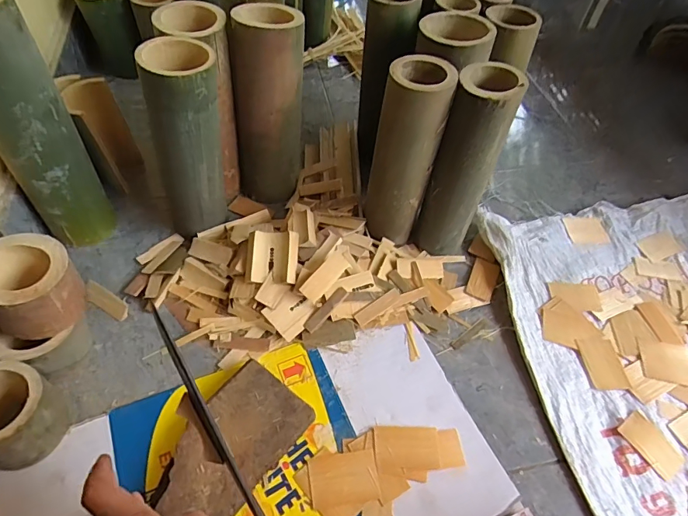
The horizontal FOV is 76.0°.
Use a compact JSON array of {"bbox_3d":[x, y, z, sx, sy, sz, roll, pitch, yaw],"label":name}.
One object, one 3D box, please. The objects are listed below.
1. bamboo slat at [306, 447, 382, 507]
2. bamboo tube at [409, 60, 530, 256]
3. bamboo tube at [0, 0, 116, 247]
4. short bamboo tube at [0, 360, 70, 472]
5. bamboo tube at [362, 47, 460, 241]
[{"bbox_3d":[0.000,0.243,0.488,0.074,0.004,0.050,-6,55,-5],"label":"bamboo slat"},{"bbox_3d":[0.166,-0.119,0.615,0.081,0.270,0.090,22,54,12],"label":"bamboo tube"},{"bbox_3d":[-0.389,-0.153,0.556,0.094,0.319,0.089,-35,63,-27],"label":"bamboo tube"},{"bbox_3d":[-0.353,0.169,0.471,0.090,0.083,0.086,2,53,-3],"label":"short bamboo tube"},{"bbox_3d":[0.081,-0.131,0.605,0.080,0.255,0.080,21,54,11],"label":"bamboo tube"}]

